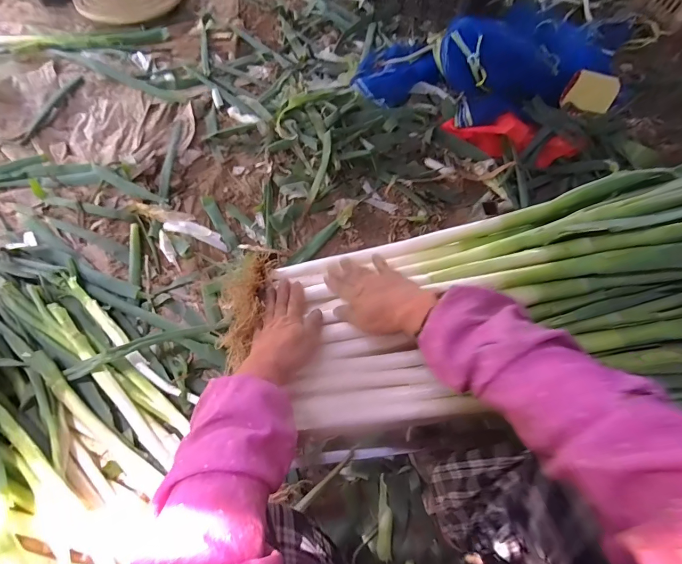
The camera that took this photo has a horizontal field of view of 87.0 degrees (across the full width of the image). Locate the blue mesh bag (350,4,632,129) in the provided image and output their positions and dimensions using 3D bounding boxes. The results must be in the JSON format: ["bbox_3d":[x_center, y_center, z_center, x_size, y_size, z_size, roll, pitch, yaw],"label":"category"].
[{"bbox_3d":[0.533,-0.792,1.225,1.001,0.173,0.491,-21,68,-12],"label":"blue mesh bag"}]

